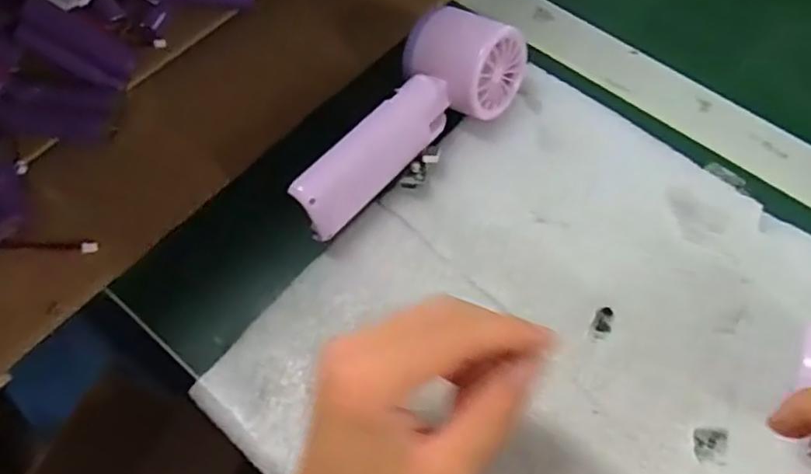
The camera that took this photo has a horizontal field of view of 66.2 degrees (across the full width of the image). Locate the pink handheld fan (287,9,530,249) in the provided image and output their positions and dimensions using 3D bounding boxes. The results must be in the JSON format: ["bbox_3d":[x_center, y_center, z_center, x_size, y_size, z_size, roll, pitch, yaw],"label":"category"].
[{"bbox_3d":[0.004,-0.063,0.348,0.061,0.057,0.161,31,69,15],"label":"pink handheld fan"}]

